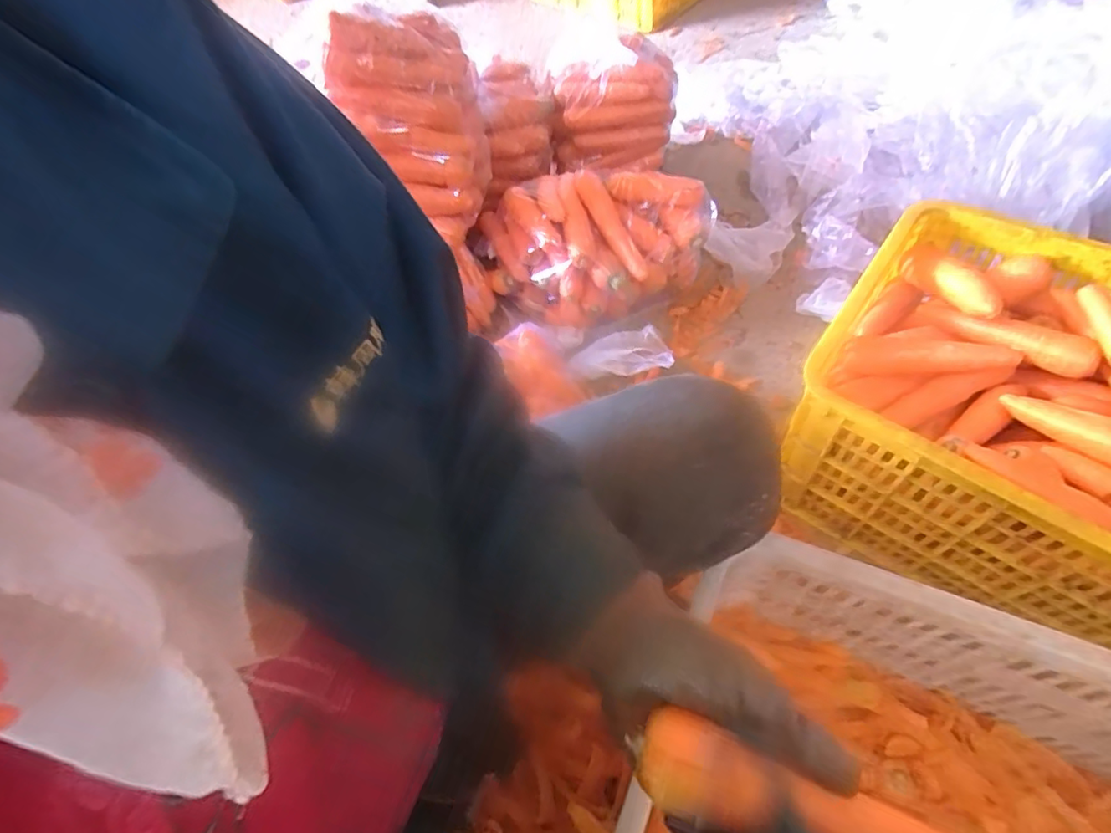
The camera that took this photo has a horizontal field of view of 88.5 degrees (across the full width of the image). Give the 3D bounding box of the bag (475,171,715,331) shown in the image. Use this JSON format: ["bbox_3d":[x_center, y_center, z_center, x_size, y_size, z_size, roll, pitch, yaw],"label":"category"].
[{"bbox_3d":[0.064,-0.299,1.032,0.399,0.195,0.216,10,61,15],"label":"bag"}]

